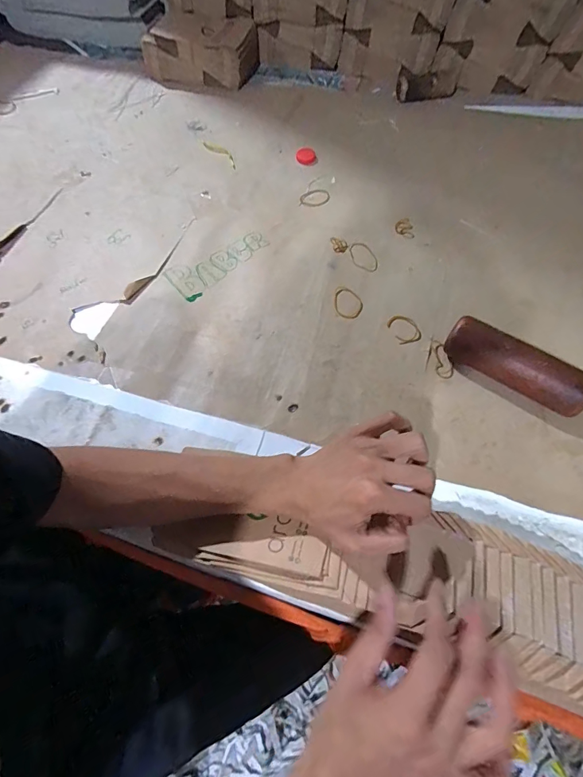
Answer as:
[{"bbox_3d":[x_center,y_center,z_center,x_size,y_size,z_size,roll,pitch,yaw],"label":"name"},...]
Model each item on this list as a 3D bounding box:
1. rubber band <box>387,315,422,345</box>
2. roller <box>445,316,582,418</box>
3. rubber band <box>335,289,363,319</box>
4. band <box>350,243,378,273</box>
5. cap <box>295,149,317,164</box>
[{"bbox_3d":[0.140,-0.074,0.485,0.032,0.004,0.041,-19,63,-7],"label":"rubber band"},{"bbox_3d":[0.238,-0.022,0.424,0.143,0.047,0.043,32,68,18],"label":"roller"},{"bbox_3d":[0.073,-0.108,0.504,0.036,0.004,0.047,-3,64,-8],"label":"rubber band"},{"bbox_3d":[0.099,-0.180,0.540,0.034,0.004,0.054,-15,67,-10],"label":"band"},{"bbox_3d":[0.024,-0.381,0.648,0.032,0.008,0.032,-1,62,2],"label":"cap"}]

